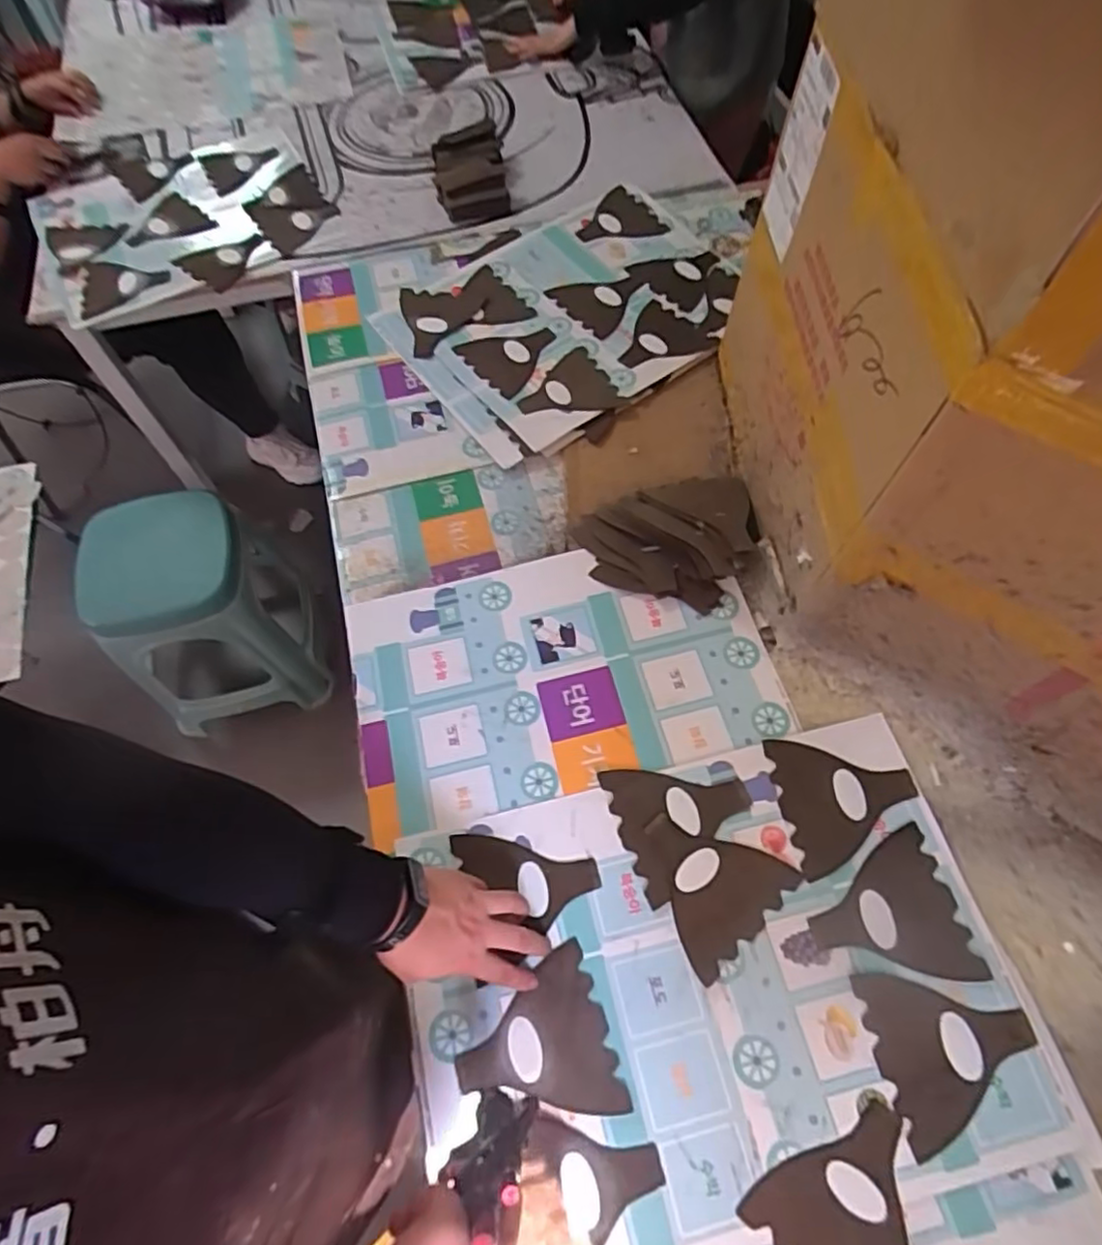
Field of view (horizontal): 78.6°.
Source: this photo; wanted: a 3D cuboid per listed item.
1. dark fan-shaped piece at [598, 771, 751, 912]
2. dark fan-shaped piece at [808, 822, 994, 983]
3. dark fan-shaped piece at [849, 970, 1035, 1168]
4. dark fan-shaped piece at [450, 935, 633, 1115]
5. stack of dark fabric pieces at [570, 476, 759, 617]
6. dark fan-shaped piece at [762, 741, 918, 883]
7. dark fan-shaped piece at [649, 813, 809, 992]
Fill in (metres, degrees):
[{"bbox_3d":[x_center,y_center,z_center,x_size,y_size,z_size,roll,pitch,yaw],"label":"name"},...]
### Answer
[{"bbox_3d":[0.132,0.192,0.667,0.131,0.005,0.129,-19,64,-6],"label":"dark fan-shaped piece"},{"bbox_3d":[0.307,0.268,0.618,0.130,0.008,0.128,-12,63,-3],"label":"dark fan-shaped piece"},{"bbox_3d":[0.343,0.362,0.572,0.130,0.004,0.126,-12,66,1],"label":"dark fan-shaped piece"},{"bbox_3d":[-0.014,0.372,0.587,0.131,0.008,0.130,-17,64,-10],"label":"dark fan-shaped piece"},{"bbox_3d":[0.152,-0.097,0.795,0.213,0.049,0.174,-19,64,-6],"label":"stack of dark fabric pieces"},{"bbox_3d":[0.293,0.173,0.668,0.129,0.005,0.129,-10,63,-2],"label":"dark fan-shaped piece"},{"bbox_3d":[0.147,0.243,0.642,0.128,0.006,0.131,-40,69,-16],"label":"dark fan-shaped piece"}]

